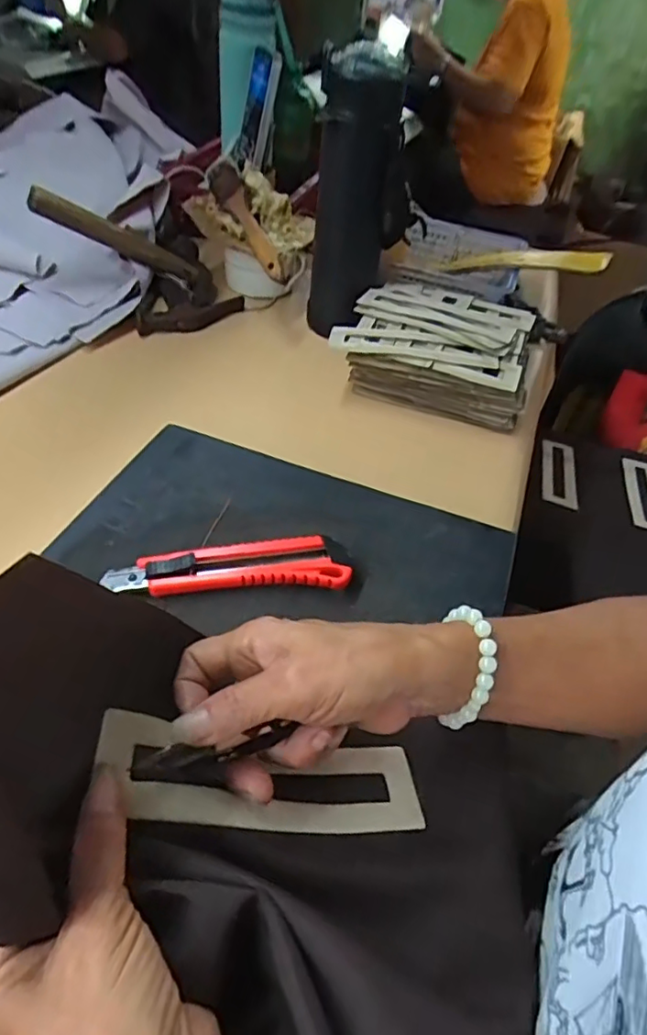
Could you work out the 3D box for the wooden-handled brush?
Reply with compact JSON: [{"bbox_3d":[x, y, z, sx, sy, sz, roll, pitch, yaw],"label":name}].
[{"bbox_3d":[-0.086,-0.323,0.617,0.032,0.035,0.176,-17,66,-22],"label":"wooden-handled brush"}]

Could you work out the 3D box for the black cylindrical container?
[{"bbox_3d":[0.024,-0.292,0.558,0.074,0.242,0.069,6,47,-2],"label":"black cylindrical container"}]

